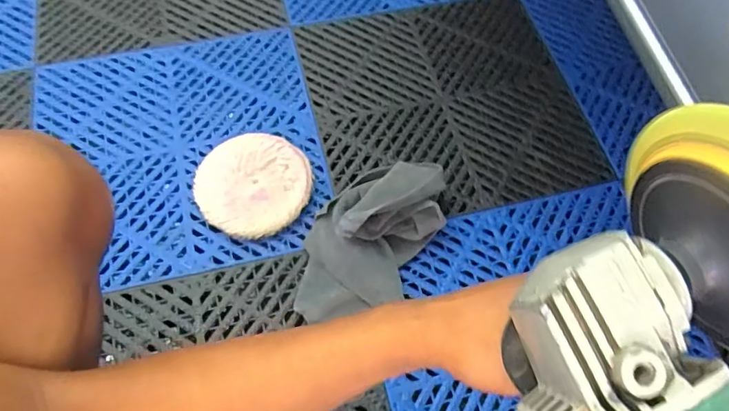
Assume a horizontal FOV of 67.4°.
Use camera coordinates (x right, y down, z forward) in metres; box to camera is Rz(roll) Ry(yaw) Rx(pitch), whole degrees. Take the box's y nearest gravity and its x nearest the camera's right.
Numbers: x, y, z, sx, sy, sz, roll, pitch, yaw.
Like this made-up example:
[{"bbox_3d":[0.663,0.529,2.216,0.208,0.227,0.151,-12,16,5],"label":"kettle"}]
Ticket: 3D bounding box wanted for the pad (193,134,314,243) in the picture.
[{"bbox_3d":[-0.152,-0.031,0.750,0.153,0.028,0.156,16,62,6],"label":"pad"}]

